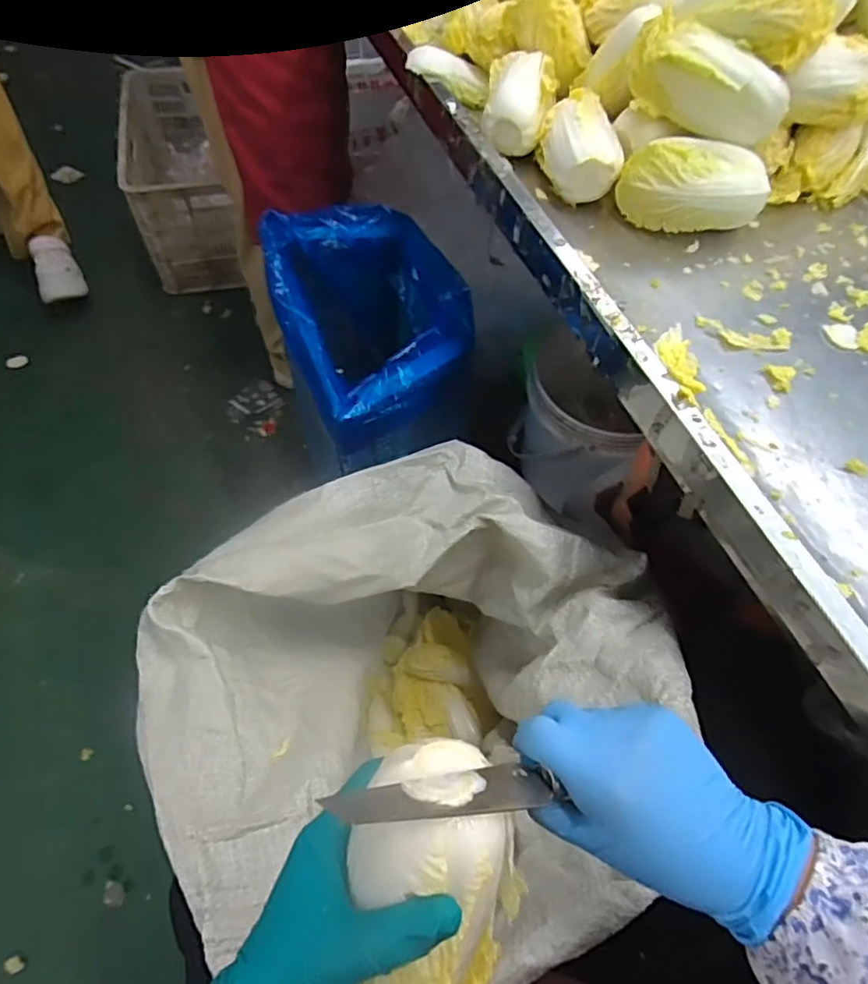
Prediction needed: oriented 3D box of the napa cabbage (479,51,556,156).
[{"bbox_3d":[0.098,-0.440,0.662,0.079,0.056,0.120,9,59,1],"label":"napa cabbage"}]

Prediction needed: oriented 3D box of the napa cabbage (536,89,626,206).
[{"bbox_3d":[0.150,-0.362,0.620,0.066,0.059,0.118,-6,60,-8],"label":"napa cabbage"}]

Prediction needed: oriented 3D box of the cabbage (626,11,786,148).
[{"bbox_3d":[0.264,-0.395,0.576,0.152,0.067,0.068,35,63,15],"label":"cabbage"}]

